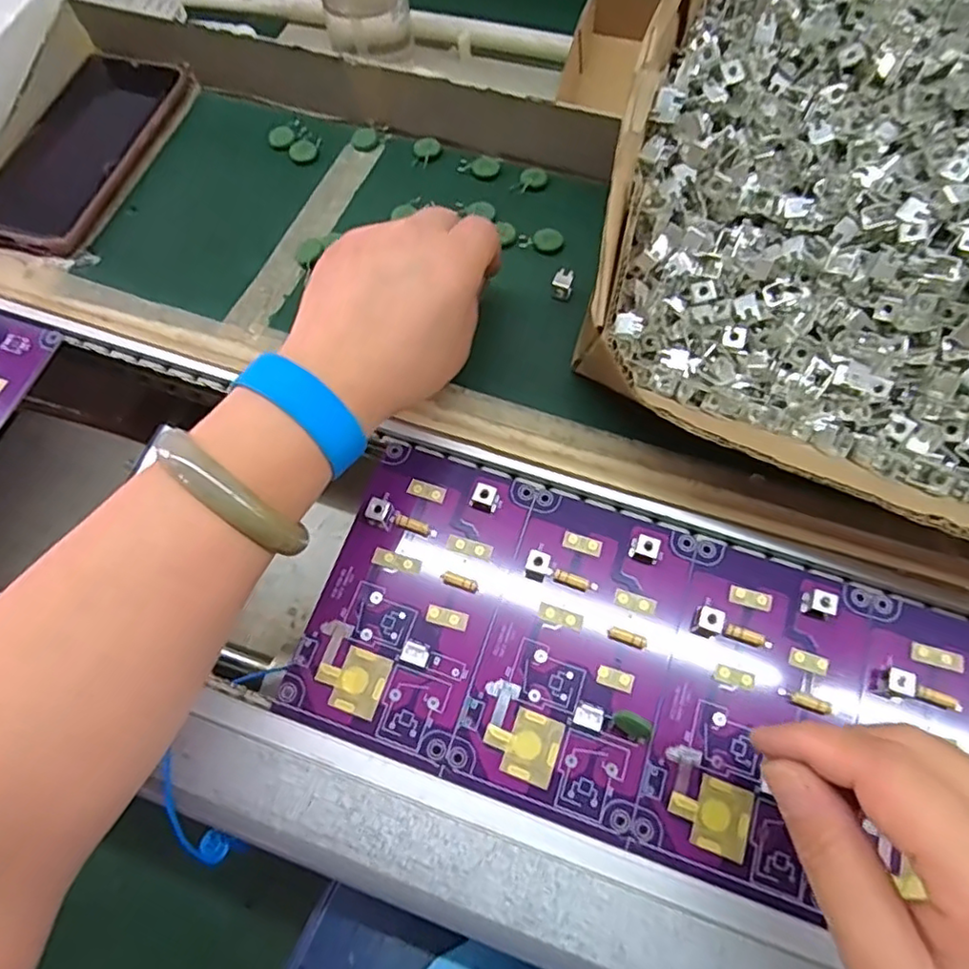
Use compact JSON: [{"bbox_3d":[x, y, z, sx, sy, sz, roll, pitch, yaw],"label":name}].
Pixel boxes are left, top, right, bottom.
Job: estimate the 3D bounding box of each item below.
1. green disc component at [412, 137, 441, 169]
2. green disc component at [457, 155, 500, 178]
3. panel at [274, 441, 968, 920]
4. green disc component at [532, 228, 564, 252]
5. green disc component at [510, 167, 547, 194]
[{"bbox_3d":[-0.037,-0.210,0.396,0.016,0.004,0.021,10,71,6],"label":"green disc component"},{"bbox_3d":[-0.003,-0.200,0.391,0.024,0.004,0.015,14,71,7],"label":"green disc component"},{"bbox_3d":[0.162,0.113,0.278,0.491,0.013,0.142,17,72,9],"label":"panel"},{"bbox_3d":[0.037,-0.142,0.367,0.017,0.006,0.014,0,68,1],"label":"green disc component"},{"bbox_3d":[0.029,-0.187,0.387,0.015,0.004,0.020,39,76,15],"label":"green disc component"}]

